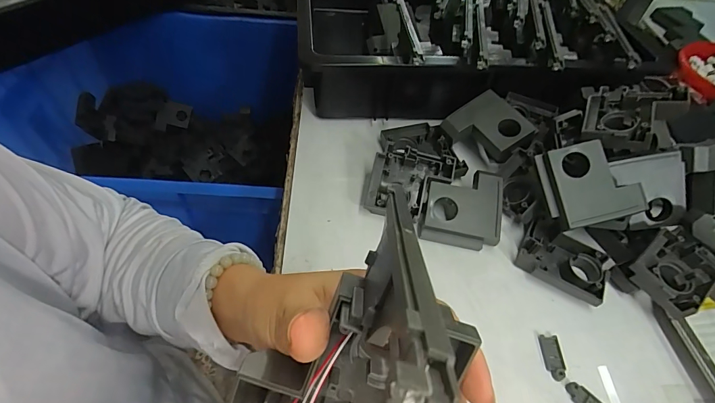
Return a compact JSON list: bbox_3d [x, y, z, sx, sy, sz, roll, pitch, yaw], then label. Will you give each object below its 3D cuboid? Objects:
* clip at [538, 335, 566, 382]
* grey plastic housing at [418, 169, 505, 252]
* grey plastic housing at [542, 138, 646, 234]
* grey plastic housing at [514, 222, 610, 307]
[{"bbox_3d":[0.164,0.130,0.317,0.016,0.004,0.036,4,52,-1],"label":"clip"},{"bbox_3d":[0.104,0.006,0.382,0.075,0.025,0.074,7,66,8],"label":"grey plastic housing"},{"bbox_3d":[0.215,-0.014,0.357,0.071,0.034,0.075,-11,82,3],"label":"grey plastic housing"},{"bbox_3d":[0.196,0.059,0.364,0.078,0.019,0.058,32,56,19],"label":"grey plastic housing"}]

